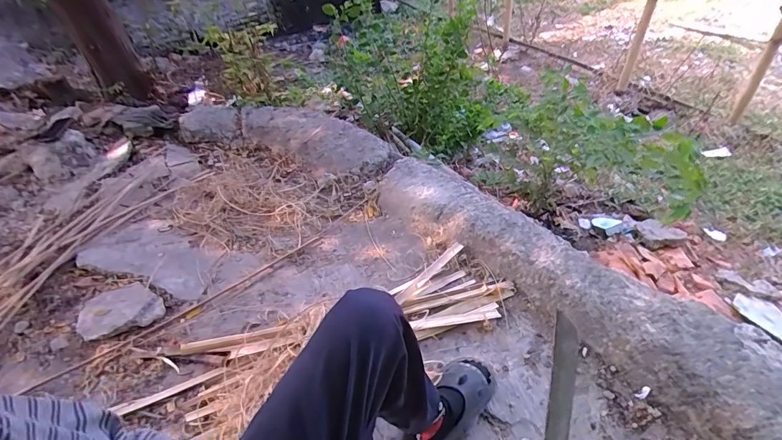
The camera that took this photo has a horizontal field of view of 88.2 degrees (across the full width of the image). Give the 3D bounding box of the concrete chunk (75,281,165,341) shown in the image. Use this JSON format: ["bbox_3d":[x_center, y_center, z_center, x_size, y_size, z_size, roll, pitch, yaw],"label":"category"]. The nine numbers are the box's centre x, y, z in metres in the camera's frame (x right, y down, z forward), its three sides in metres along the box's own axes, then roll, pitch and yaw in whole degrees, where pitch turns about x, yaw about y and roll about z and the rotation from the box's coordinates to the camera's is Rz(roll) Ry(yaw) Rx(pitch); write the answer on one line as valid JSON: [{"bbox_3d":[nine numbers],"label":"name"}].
[{"bbox_3d":[-0.804,0.264,1.200,0.233,0.037,0.177,-19,44,-12],"label":"concrete chunk"}]

